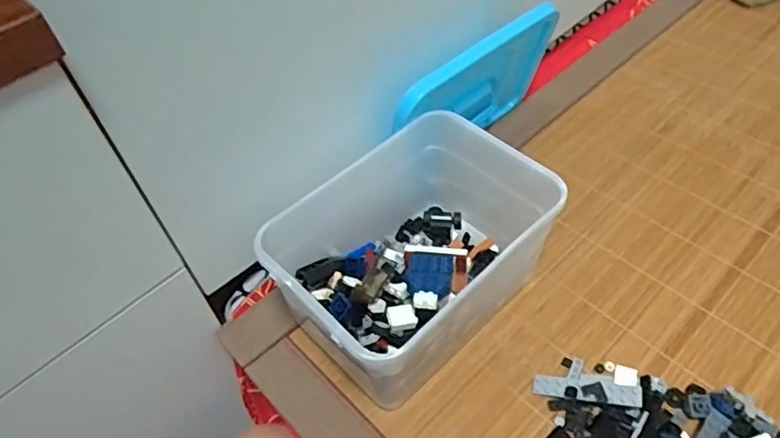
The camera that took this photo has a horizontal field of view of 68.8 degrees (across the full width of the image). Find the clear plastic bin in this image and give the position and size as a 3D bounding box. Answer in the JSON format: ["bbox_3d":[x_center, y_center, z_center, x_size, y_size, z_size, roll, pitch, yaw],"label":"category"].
[{"bbox_3d":[0.020,0.034,0.470,0.206,0.118,0.144,-38,56,-24],"label":"clear plastic bin"}]

